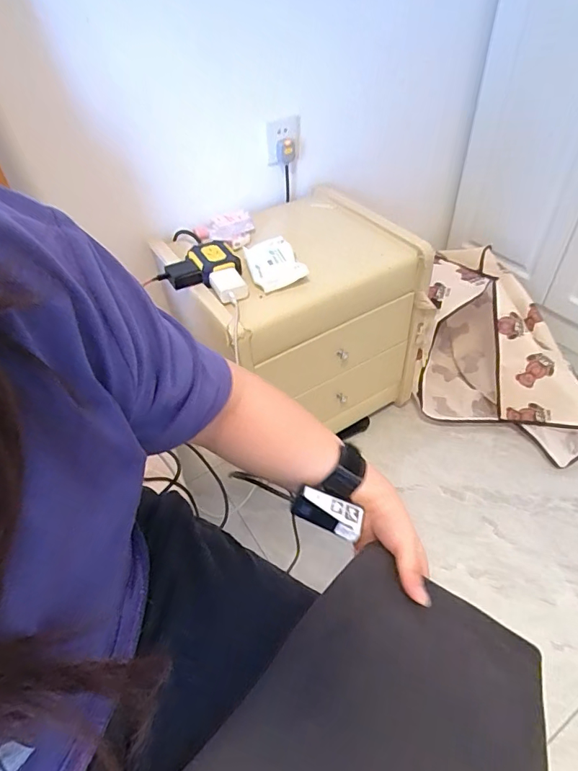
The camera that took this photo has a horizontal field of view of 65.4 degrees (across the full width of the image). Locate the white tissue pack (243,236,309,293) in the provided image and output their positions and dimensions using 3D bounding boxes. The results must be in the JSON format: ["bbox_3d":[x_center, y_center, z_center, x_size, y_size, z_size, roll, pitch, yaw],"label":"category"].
[{"bbox_3d":[-0.032,-0.241,0.873,0.094,0.023,0.149,-15,47,-9],"label":"white tissue pack"}]

